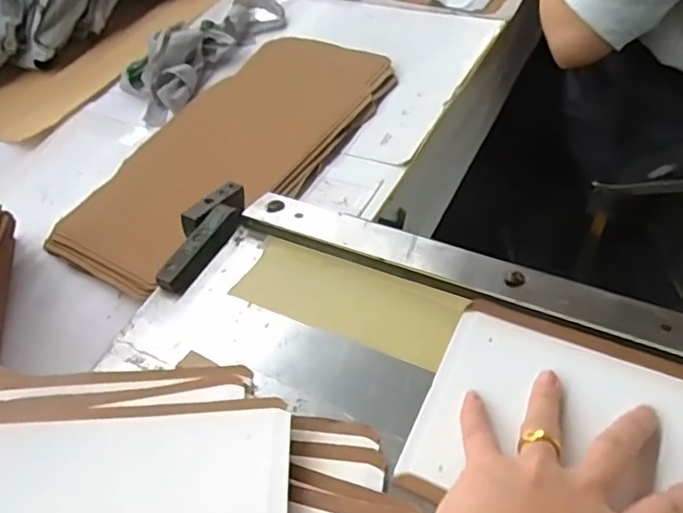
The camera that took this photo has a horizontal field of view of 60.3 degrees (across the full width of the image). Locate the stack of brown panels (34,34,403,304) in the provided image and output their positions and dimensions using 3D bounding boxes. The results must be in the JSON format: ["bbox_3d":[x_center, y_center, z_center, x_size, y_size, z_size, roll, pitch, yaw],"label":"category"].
[{"bbox_3d":[-0.118,-0.129,0.692,0.205,0.026,0.435,24,56,24],"label":"stack of brown panels"}]

